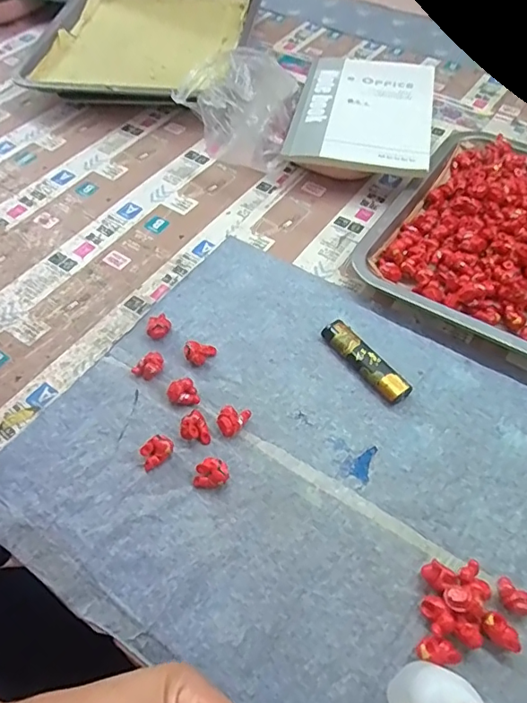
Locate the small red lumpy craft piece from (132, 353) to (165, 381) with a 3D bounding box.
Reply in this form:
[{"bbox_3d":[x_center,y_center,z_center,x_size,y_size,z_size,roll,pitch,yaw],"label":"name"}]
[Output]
[{"bbox_3d":[-0.087,0.012,0.383,0.024,0.014,0.014,-19,56,-11],"label":"small red lumpy craft piece"}]

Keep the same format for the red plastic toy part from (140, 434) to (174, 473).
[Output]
[{"bbox_3d":[-0.073,0.068,0.342,0.022,0.013,0.016,-32,59,-18],"label":"red plastic toy part"}]

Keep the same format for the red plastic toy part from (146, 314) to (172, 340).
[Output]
[{"bbox_3d":[-0.085,-0.020,0.408,0.019,0.014,0.019,-19,56,-11],"label":"red plastic toy part"}]

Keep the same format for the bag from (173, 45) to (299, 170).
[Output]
[{"bbox_3d":[-0.027,-0.246,0.517,0.123,0.098,0.100,-2,55,1],"label":"bag"}]

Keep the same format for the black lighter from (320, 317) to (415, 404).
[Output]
[{"bbox_3d":[0.076,0.007,0.382,0.020,0.013,0.080,-31,59,-18],"label":"black lighter"}]

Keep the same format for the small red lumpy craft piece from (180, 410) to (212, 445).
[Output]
[{"bbox_3d":[-0.048,0.054,0.351,0.018,0.015,0.021,-19,56,-11],"label":"small red lumpy craft piece"}]

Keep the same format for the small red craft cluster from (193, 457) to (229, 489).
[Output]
[{"bbox_3d":[-0.034,0.080,0.332,0.022,0.015,0.016,5,55,6],"label":"small red craft cluster"}]

